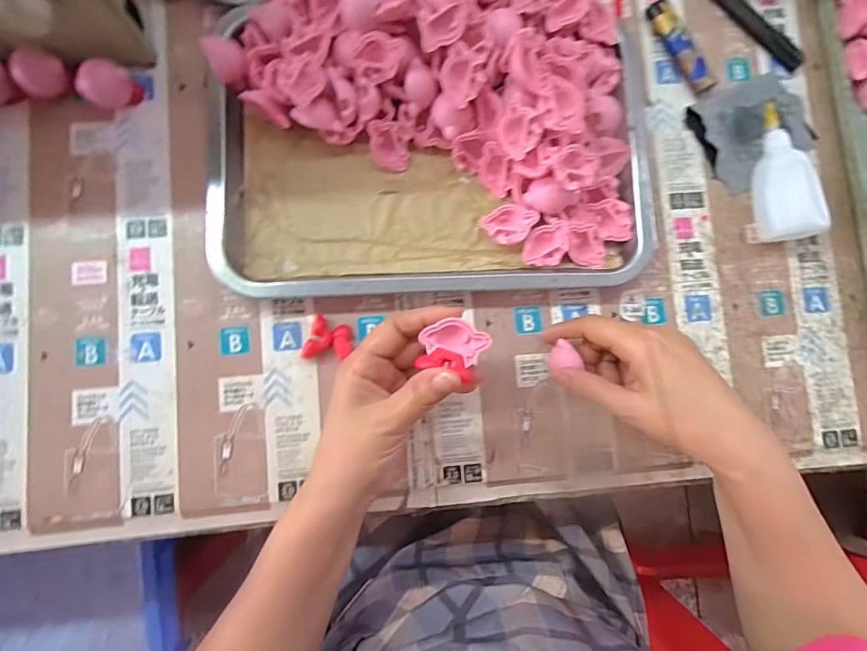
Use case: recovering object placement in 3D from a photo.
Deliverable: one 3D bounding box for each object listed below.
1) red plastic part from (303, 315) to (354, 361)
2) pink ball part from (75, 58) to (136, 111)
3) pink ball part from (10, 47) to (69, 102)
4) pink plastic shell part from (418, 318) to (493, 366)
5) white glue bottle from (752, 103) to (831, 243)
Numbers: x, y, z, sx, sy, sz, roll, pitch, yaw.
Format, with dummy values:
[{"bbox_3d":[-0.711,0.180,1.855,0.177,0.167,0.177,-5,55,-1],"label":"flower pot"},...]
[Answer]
[{"bbox_3d":[-0.072,0.012,0.314,0.031,0.013,0.030,17,85,-3],"label":"red plastic part"},{"bbox_3d":[-0.227,-0.167,0.314,0.027,0.025,0.028,0,87,-3],"label":"pink ball part"},{"bbox_3d":[-0.273,-0.175,0.310,0.031,0.025,0.031,0,87,-3],"label":"pink ball part"},{"bbox_3d":[0.013,0.009,0.252,0.035,0.007,0.023,21,86,-2],"label":"pink plastic shell part"},{"bbox_3d":[0.264,-0.117,0.343,0.041,0.026,0.105,-12,87,-5],"label":"white glue bottle"}]

